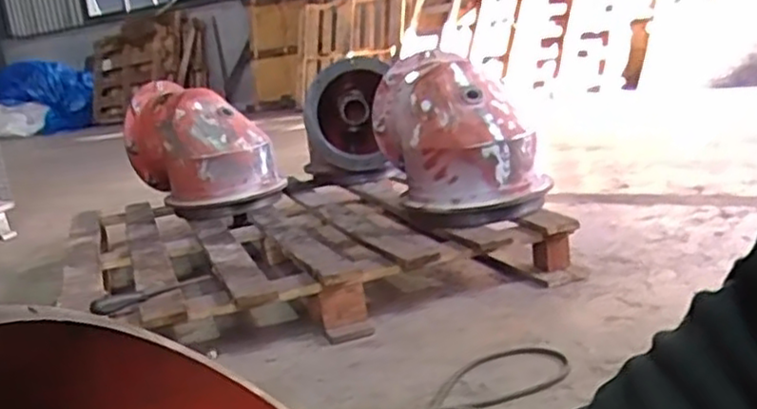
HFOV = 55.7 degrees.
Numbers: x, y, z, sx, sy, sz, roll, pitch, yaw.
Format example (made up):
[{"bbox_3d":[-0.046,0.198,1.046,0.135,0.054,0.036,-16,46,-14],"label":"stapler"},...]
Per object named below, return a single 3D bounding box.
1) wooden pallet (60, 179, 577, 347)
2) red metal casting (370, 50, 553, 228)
[{"bbox_3d":[-0.249,0.081,1.872,1.026,0.153,1.163,-9,14,-19],"label":"wooden pallet"},{"bbox_3d":[0.177,-0.159,1.664,0.280,0.339,0.340,-10,13,-18],"label":"red metal casting"}]

